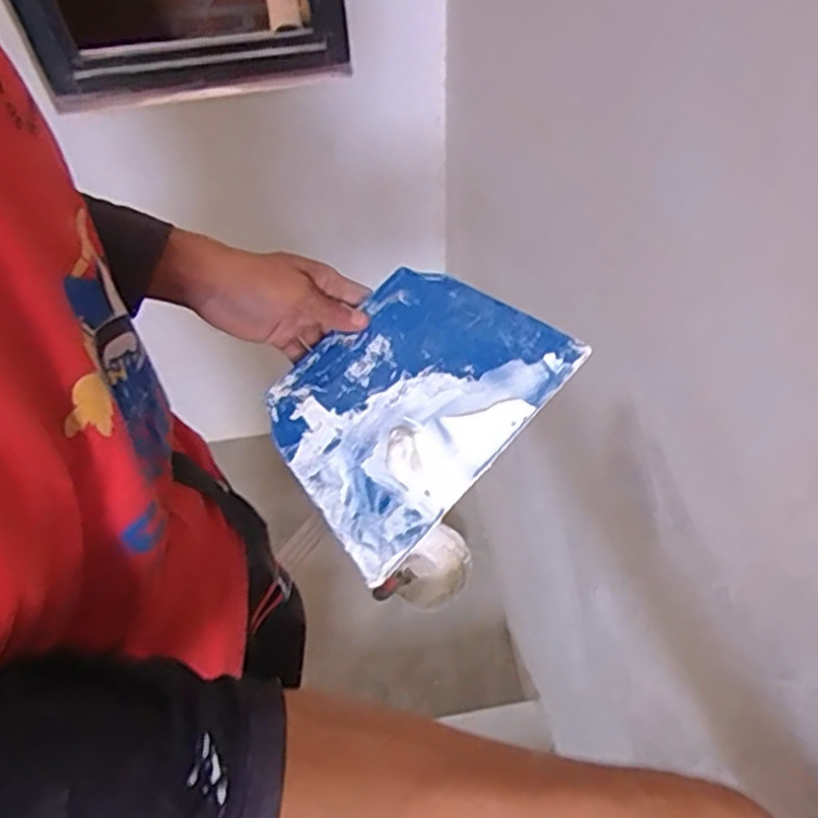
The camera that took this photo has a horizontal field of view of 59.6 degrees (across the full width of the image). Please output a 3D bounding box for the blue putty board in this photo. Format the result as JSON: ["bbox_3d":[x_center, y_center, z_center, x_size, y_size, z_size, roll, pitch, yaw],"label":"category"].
[{"bbox_3d":[-0.001,-0.009,0.493,0.144,0.006,0.204,40,74,15],"label":"blue putty board"}]

